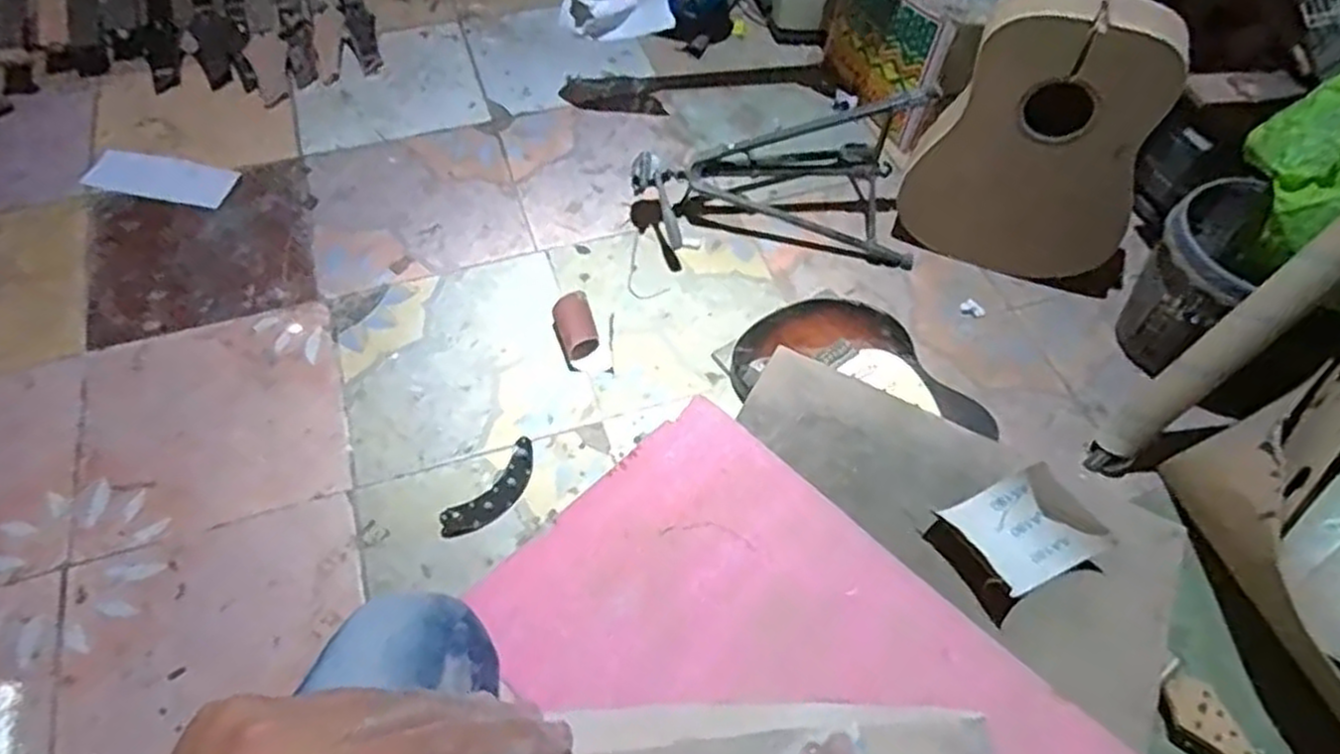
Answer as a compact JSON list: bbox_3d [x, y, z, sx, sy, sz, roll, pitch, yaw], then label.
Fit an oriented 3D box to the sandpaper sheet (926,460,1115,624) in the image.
[{"bbox_3d":[0.328,0.146,0.722,0.128,0.057,0.104,-26,62,-18],"label":"sandpaper sheet"}]

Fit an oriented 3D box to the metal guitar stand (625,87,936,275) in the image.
[{"bbox_3d":[0.202,-0.400,1.446,0.532,0.241,0.276,2,58,-1],"label":"metal guitar stand"}]

